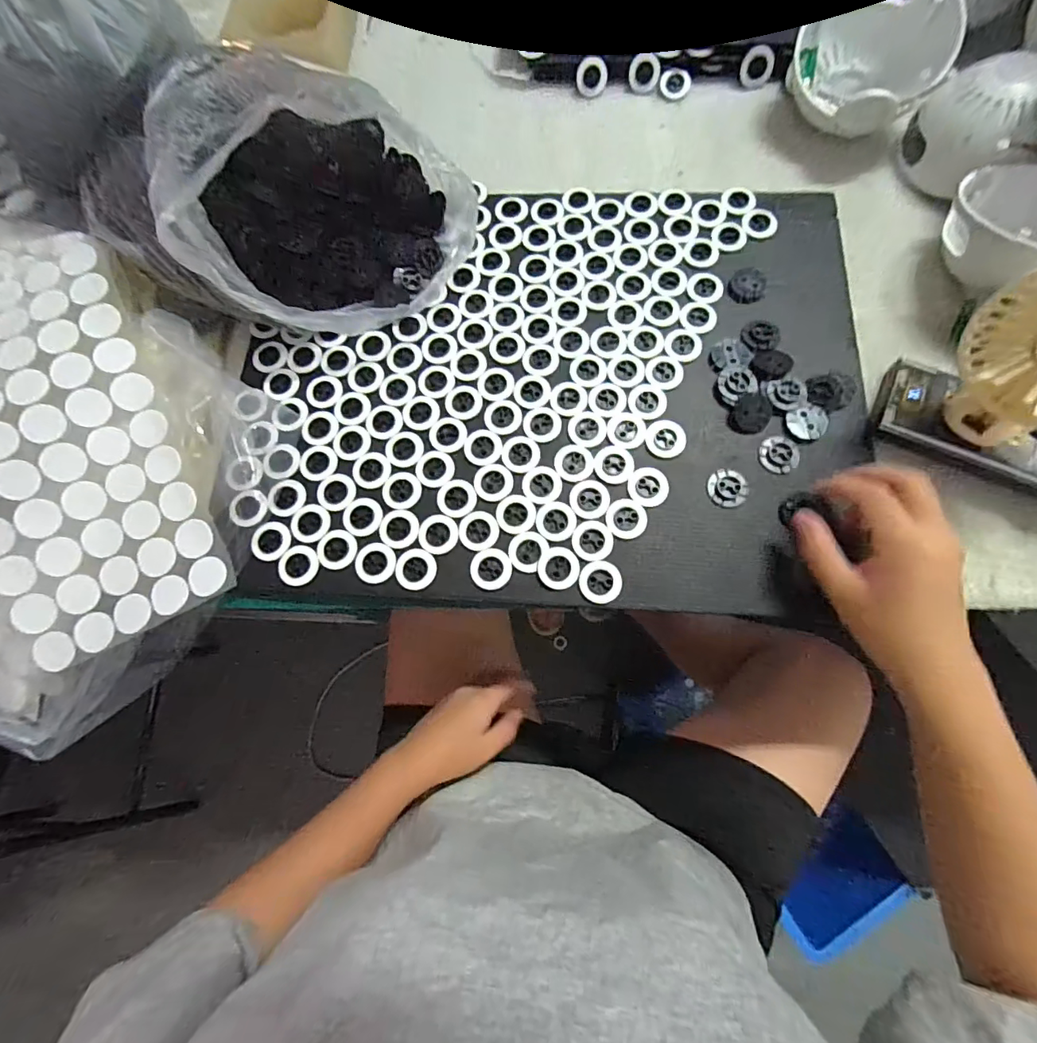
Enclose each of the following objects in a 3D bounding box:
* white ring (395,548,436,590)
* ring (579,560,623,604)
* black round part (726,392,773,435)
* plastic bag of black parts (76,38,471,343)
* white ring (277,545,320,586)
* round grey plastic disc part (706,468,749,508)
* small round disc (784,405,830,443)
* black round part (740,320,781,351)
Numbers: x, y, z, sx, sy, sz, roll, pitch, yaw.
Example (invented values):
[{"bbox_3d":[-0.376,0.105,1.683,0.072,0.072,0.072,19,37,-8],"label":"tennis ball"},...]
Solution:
[{"bbox_3d":[-0.072,0.034,0.344,0.028,0.005,0.029,-1,73,2],"label":"white ring"},{"bbox_3d":[0.056,0.041,0.333,0.028,0.004,0.028,-1,73,2],"label":"ring"},{"bbox_3d":[0.173,-0.080,0.362,0.028,0.006,0.032,25,76,9],"label":"black round part"},{"bbox_3d":[-0.176,-0.252,0.367,0.249,0.126,0.203,30,76,10],"label":"plastic bag of black parts"},{"bbox_3d":[-0.157,0.031,0.349,0.026,0.006,0.028,-1,73,2],"label":"white ring"},{"bbox_3d":[0.150,-0.024,0.349,0.027,0.004,0.028,-1,73,2],"label":"round grey plastic disc part"},{"bbox_3d":[0.213,-0.072,0.359,0.031,0.004,0.026,-13,73,-2],"label":"small round disc"},{"bbox_3d":[0.189,-0.146,0.382,0.029,0.004,0.027,-1,73,2],"label":"black round part"}]

